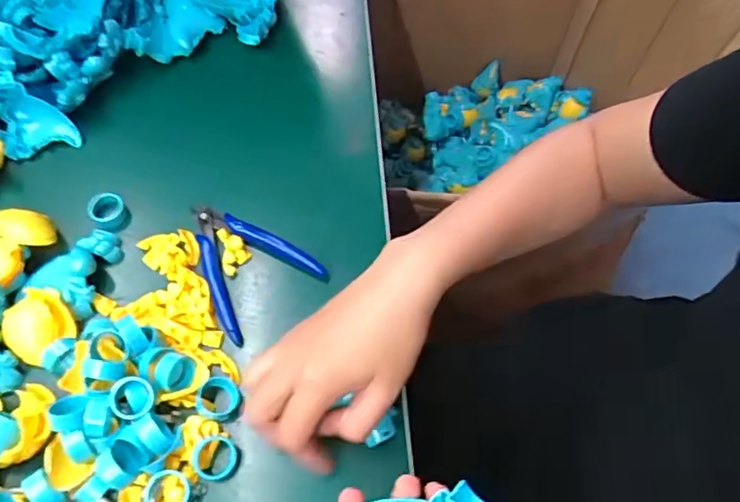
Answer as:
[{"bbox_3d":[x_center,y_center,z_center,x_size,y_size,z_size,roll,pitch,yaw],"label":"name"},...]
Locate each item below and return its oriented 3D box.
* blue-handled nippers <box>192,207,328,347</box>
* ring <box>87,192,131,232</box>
[{"bbox_3d":[-0.096,0.004,0.401,0.078,0.008,0.103,-38,68,-17],"label":"blue-handled nippers"},{"bbox_3d":[-0.199,-0.029,0.417,0.025,0.023,0.021,-32,66,-14],"label":"ring"}]

